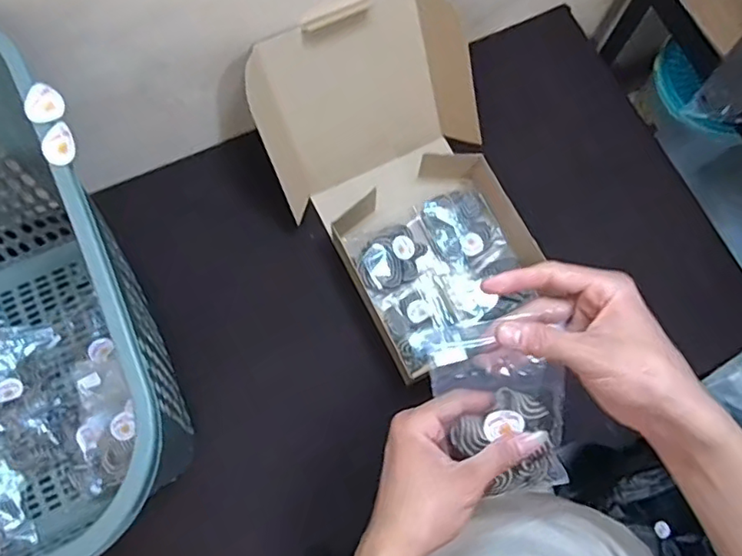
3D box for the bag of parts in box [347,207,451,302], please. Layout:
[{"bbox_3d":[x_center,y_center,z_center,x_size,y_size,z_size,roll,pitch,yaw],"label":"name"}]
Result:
[{"bbox_3d":[0.030,-0.026,0.757,0.121,0.042,0.100,-27,78,-9],"label":"bag of parts in box"}]

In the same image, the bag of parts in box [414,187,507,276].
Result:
[{"bbox_3d":[0.122,-0.064,0.762,0.091,0.020,0.109,-26,77,-8],"label":"bag of parts in box"}]

